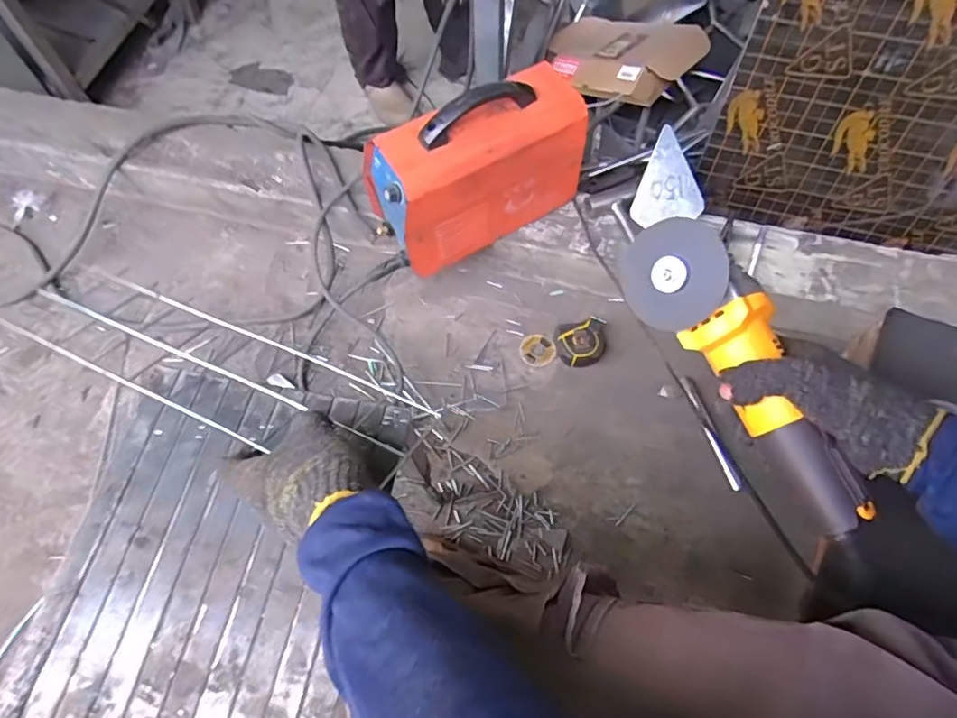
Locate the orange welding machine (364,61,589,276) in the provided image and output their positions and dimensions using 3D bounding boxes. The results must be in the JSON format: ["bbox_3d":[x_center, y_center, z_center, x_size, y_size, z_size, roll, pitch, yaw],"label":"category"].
[{"bbox_3d":[-0.003,-0.312,0.878,0.328,0.228,0.146,-26,66,-12],"label":"orange welding machine"}]

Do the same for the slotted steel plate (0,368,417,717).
[{"bbox_3d":[-0.219,0.179,0.440,0.250,0.029,0.338,8,64,7],"label":"slotted steel plate"}]

